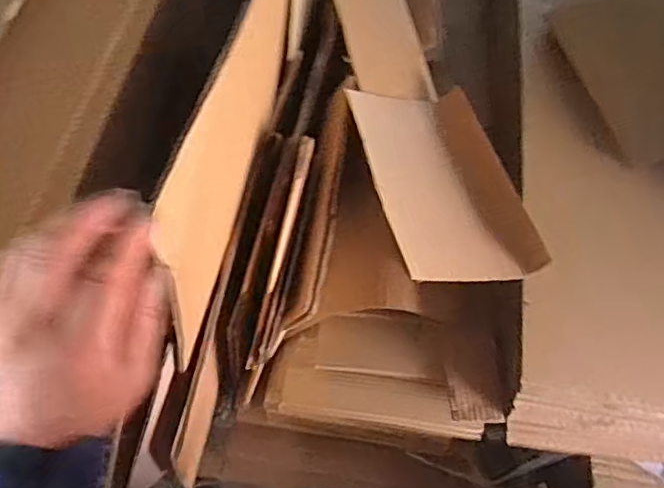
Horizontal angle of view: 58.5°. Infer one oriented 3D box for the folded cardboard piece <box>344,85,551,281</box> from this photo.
[{"bbox_3d":[0.159,-0.099,0.867,0.206,0.087,0.347,-14,60,-11],"label":"folded cardboard piece"}]

